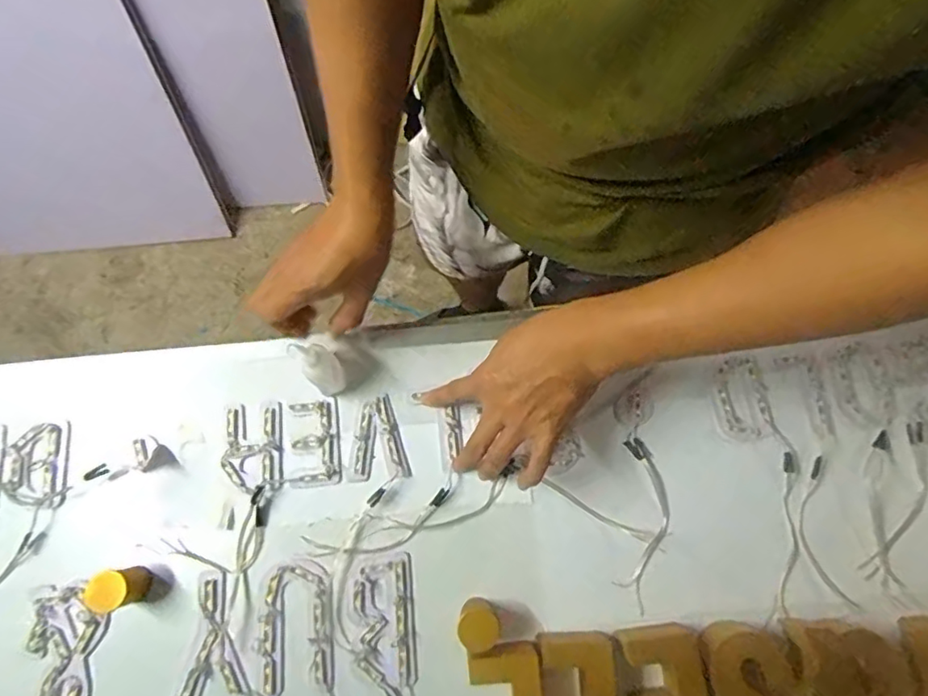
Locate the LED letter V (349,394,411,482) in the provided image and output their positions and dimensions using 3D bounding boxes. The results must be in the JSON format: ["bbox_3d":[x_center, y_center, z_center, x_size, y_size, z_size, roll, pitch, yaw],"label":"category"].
[{"bbox_3d":[-0.087,0.089,0.534,0.053,0.006,0.078,-17,76,-4],"label":"LED letter V"}]

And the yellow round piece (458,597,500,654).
[{"bbox_3d":[0.012,0.234,0.480,0.033,0.044,0.034,0,76,0],"label":"yellow round piece"}]

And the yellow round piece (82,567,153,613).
[{"bbox_3d":[-0.296,0.205,0.483,0.036,0.036,0.030,-8,76,-2],"label":"yellow round piece"}]

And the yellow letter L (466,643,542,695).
[{"bbox_3d":[0.036,0.300,0.454,0.056,0.032,0.113,-5,76,-1],"label":"yellow letter L"}]

